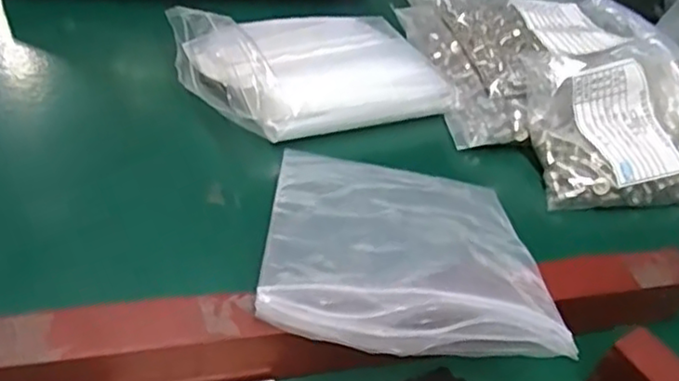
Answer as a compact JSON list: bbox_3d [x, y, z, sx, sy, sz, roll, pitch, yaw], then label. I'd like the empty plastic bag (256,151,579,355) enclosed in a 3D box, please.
[{"bbox_3d":[0.034,0.025,0.388,0.145,0.024,0.196,7,23,-4],"label":"empty plastic bag"}]

